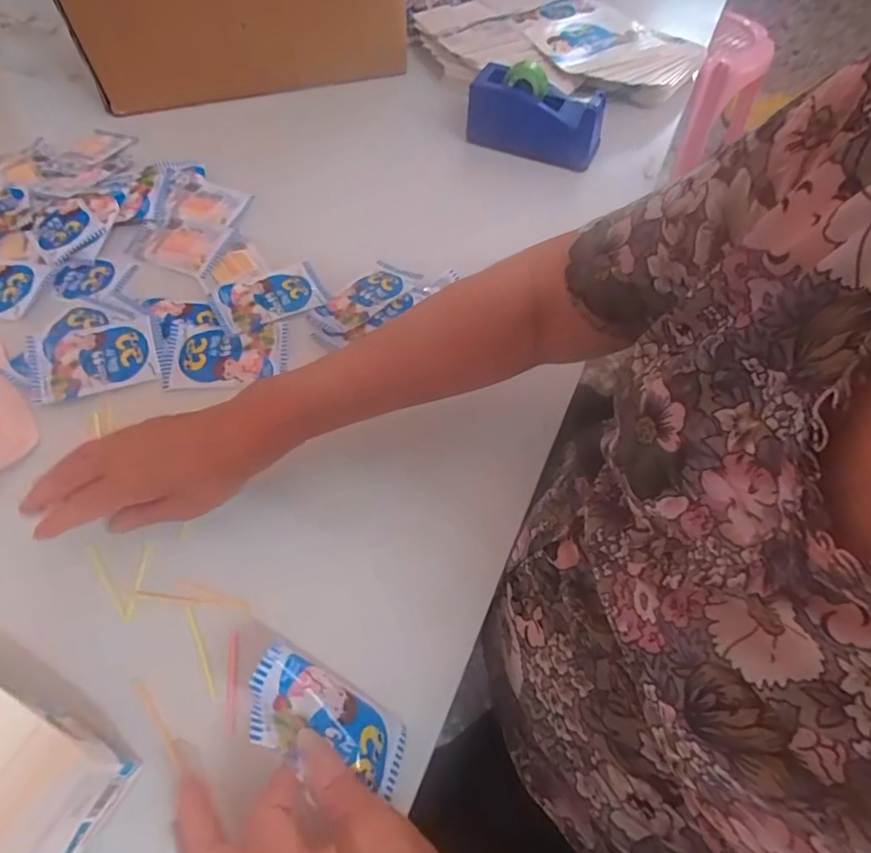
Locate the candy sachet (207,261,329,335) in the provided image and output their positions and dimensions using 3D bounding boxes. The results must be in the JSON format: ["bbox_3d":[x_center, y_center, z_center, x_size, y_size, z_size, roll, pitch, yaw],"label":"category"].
[{"bbox_3d":[-0.156,-0.122,0.520,0.097,0.005,0.067,-26,61,-15],"label":"candy sachet"}]

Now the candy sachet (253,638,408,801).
[{"bbox_3d":[-0.052,0.157,0.299,0.098,0.018,0.048,35,42,-23],"label":"candy sachet"}]

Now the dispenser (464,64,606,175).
[{"bbox_3d":[0.114,-0.350,0.631,0.150,0.080,0.047,19,60,12],"label":"dispenser"}]

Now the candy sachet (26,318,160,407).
[{"bbox_3d":[-0.292,-0.059,0.469,0.098,0.016,0.065,-19,60,-11],"label":"candy sachet"}]

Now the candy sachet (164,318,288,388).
[{"bbox_3d":[-0.186,-0.066,0.485,0.105,0.007,0.068,-6,58,-4],"label":"candy sachet"}]

